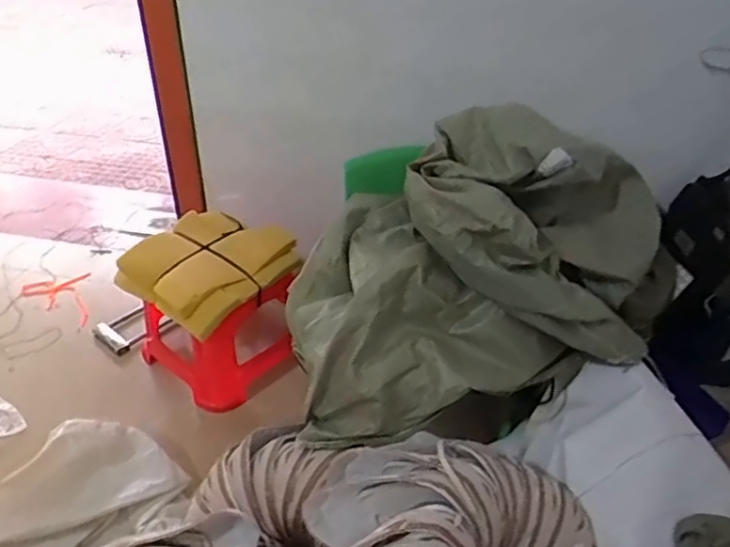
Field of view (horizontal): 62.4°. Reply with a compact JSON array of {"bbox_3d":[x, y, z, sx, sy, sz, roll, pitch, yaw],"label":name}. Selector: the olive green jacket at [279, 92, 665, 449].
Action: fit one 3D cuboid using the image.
[{"bbox_3d":[0.203,-0.010,1.068,0.657,0.406,0.344,-10,38,-16],"label":"olive green jacket"}]

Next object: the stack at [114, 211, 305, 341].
[{"bbox_3d":[-0.315,-0.018,1.246,0.272,0.080,0.292,25,41,27],"label":"stack"}]

